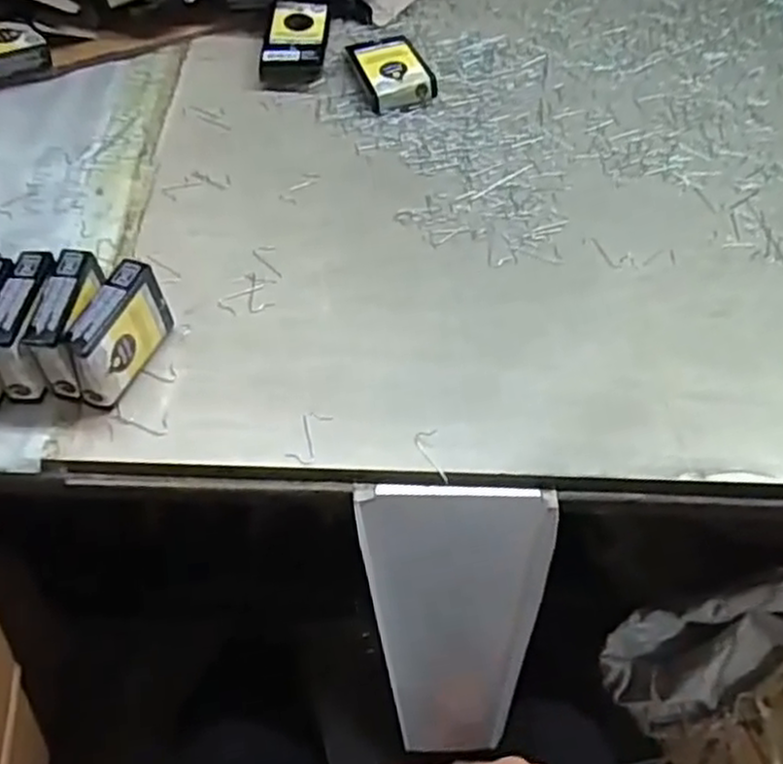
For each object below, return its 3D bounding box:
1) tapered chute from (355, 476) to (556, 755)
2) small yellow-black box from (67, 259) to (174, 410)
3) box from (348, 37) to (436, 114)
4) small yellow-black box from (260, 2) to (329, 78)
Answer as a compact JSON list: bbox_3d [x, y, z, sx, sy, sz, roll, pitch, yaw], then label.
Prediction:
[{"bbox_3d":[0.034,0.138,0.449,0.111,0.159,0.028,4,11,1],"label":"tapered chute"},{"bbox_3d":[-0.159,-0.027,0.443,0.020,0.057,0.073,18,56,11],"label":"small yellow-black box"},{"bbox_3d":[-0.001,-0.256,0.628,0.057,0.024,0.074,-15,57,-12],"label":"box"},{"bbox_3d":[-0.082,-0.296,0.654,0.051,0.023,0.087,3,55,0],"label":"small yellow-black box"}]

